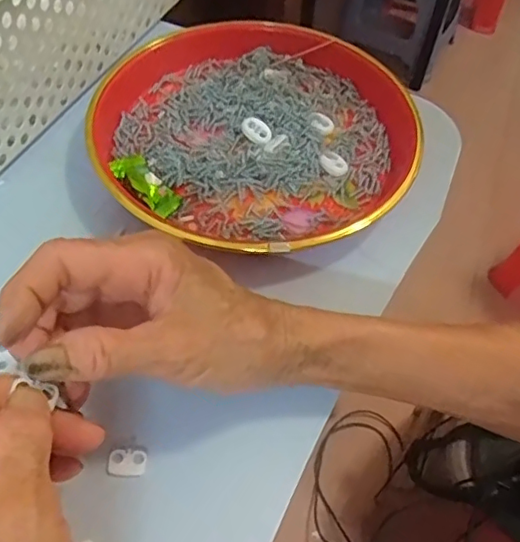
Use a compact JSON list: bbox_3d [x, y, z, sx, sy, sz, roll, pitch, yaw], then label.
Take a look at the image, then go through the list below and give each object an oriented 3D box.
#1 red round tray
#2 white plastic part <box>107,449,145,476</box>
[{"bbox_3d":[-0.006,-0.103,0.406,0.216,0.031,0.216,2,53,-3],"label":"red round tray"},{"bbox_3d":[-0.064,0.092,0.279,0.018,0.004,0.012,2,53,-3],"label":"white plastic part"}]

